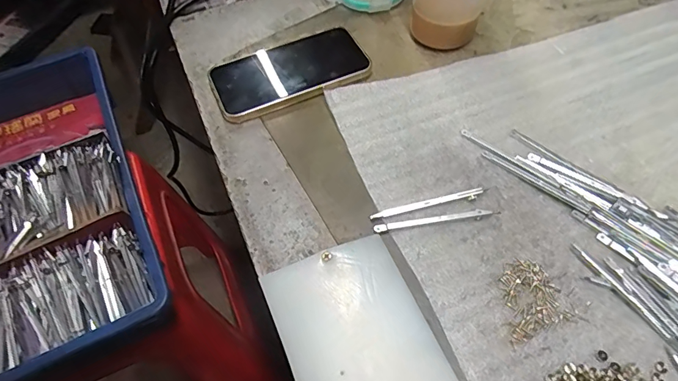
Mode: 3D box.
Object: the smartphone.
[{"bbox_3d":[-0.049,-0.117,0.427,0.146,0.015,0.079,-19,59,-9],"label":"smartphone"}]

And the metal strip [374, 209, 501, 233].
[{"bbox_3d":[0.075,0.023,0.335,0.095,0.004,0.008,-9,58,-3],"label":"metal strip"}]

